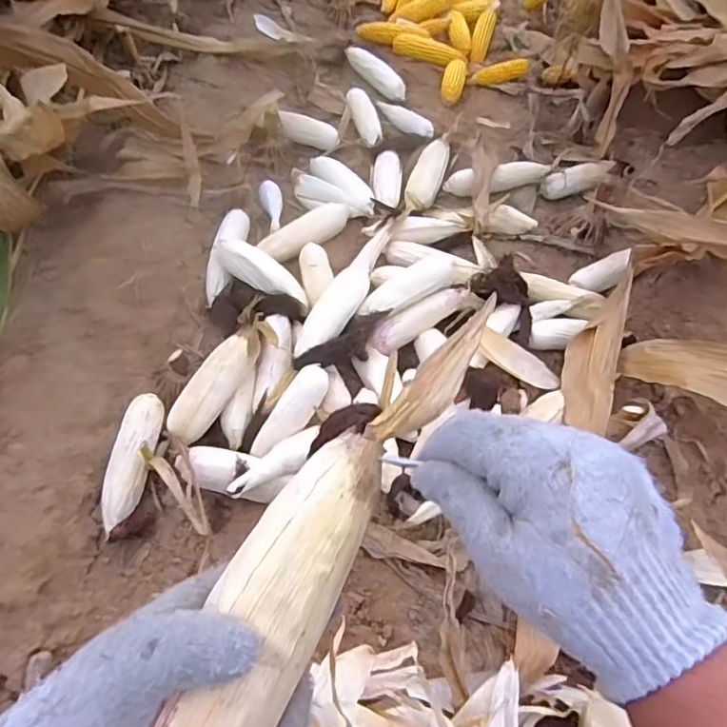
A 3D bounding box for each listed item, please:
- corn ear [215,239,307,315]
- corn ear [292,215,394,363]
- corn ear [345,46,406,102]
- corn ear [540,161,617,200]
[{"bbox_3d":[-0.169,-0.153,0.994,0.199,0.045,0.061,31,62,16],"label":"corn ear"},{"bbox_3d":[-0.024,-0.124,0.985,0.064,0.059,0.337,22,59,10],"label":"corn ear"},{"bbox_3d":[0.027,-0.695,1.386,0.184,0.044,0.063,45,65,7],"label":"corn ear"},{"bbox_3d":[0.468,-0.389,1.235,0.186,0.046,0.048,-15,60,-12],"label":"corn ear"}]

